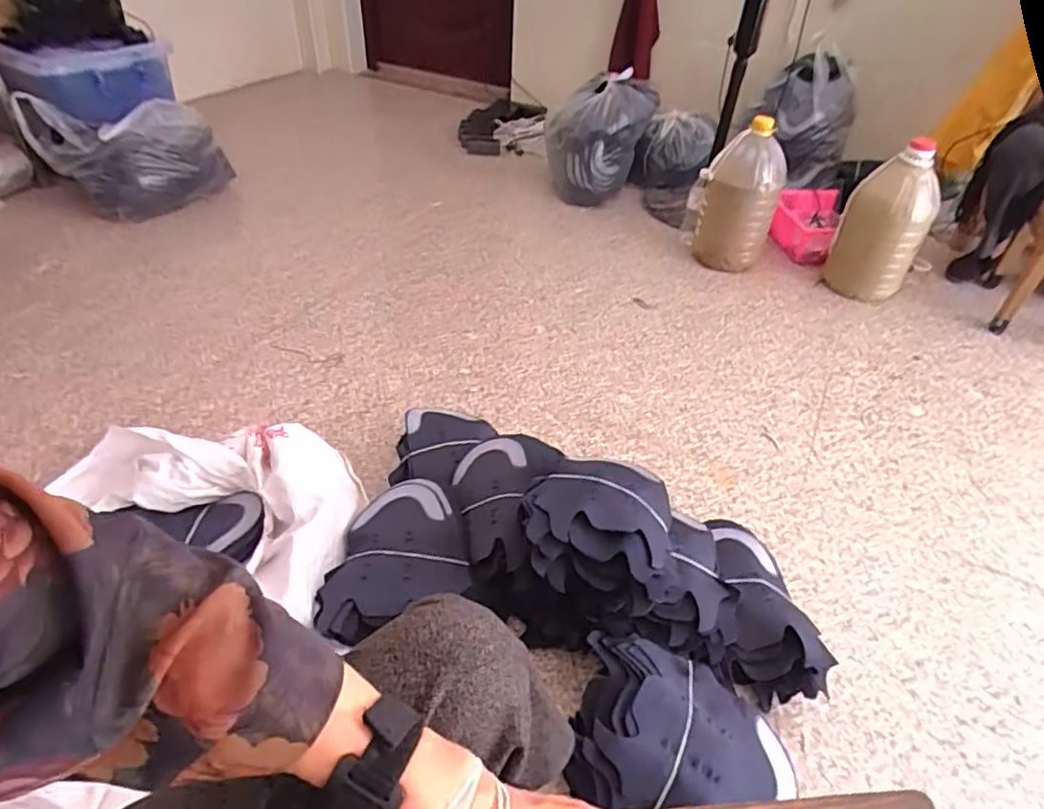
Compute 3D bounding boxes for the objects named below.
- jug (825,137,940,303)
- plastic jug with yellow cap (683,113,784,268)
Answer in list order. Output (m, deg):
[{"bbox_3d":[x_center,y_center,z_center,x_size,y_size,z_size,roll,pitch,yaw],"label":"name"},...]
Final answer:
[{"bbox_3d":[0.933,-0.460,1.575,0.195,0.367,0.163,30,50,24],"label":"jug"},{"bbox_3d":[0.554,-0.534,1.624,0.223,0.354,0.188,18,46,14],"label":"plastic jug with yellow cap"}]

